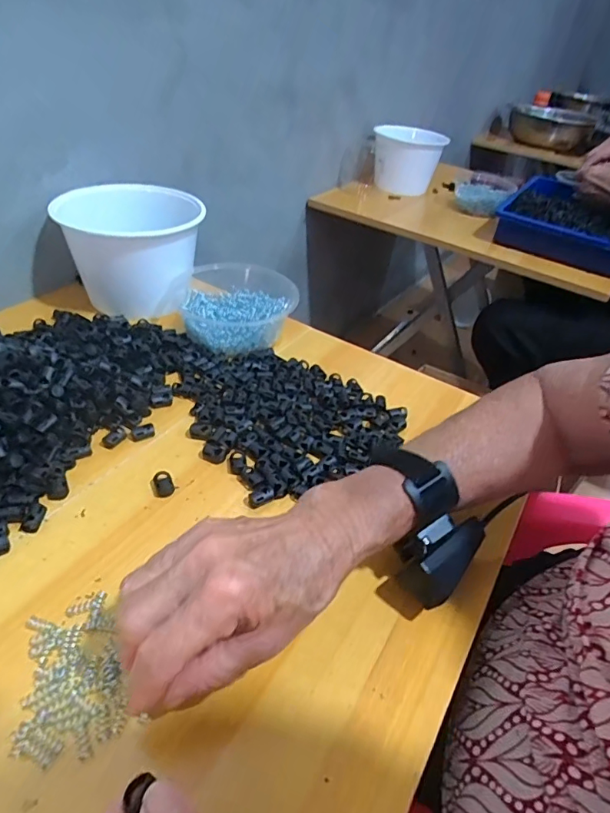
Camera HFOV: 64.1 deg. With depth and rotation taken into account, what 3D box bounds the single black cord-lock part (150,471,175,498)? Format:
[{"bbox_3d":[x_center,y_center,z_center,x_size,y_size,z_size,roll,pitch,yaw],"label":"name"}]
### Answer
[{"bbox_3d":[-0.116,0.063,0.397,0.018,0.007,0.021,-11,43,-20],"label":"single black cord-lock part"}]

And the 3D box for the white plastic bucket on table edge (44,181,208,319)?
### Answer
[{"bbox_3d":[-0.196,-0.191,0.584,0.144,0.107,0.141,6,40,-2],"label":"white plastic bucket on table edge"}]

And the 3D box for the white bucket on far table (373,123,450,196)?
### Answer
[{"bbox_3d":[0.233,-0.560,1.117,0.161,0.121,0.128,6,38,-2],"label":"white bucket on far table"}]

